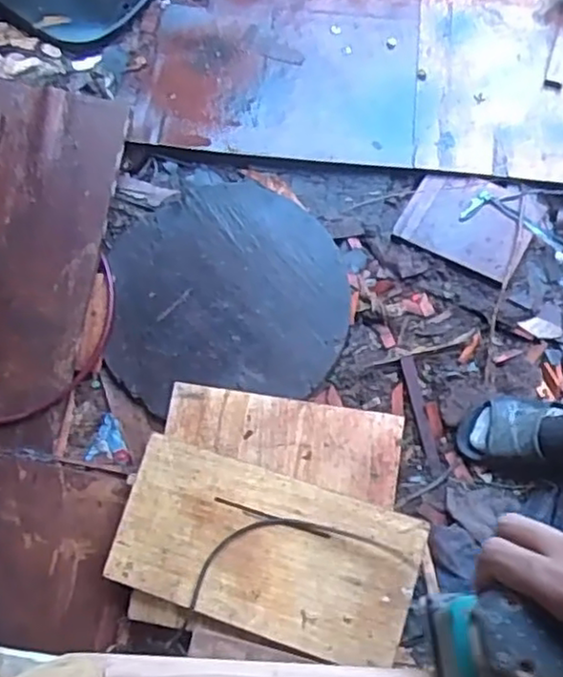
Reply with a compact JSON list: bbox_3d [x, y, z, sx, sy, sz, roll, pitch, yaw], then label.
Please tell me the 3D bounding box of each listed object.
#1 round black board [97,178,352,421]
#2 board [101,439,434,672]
[{"bbox_3d":[-0.104,-0.095,1.300,0.431,0.016,0.419,0,74,1],"label":"round black board"},{"bbox_3d":[-0.028,0.347,1.134,0.474,0.016,0.246,16,84,9],"label":"board"}]

